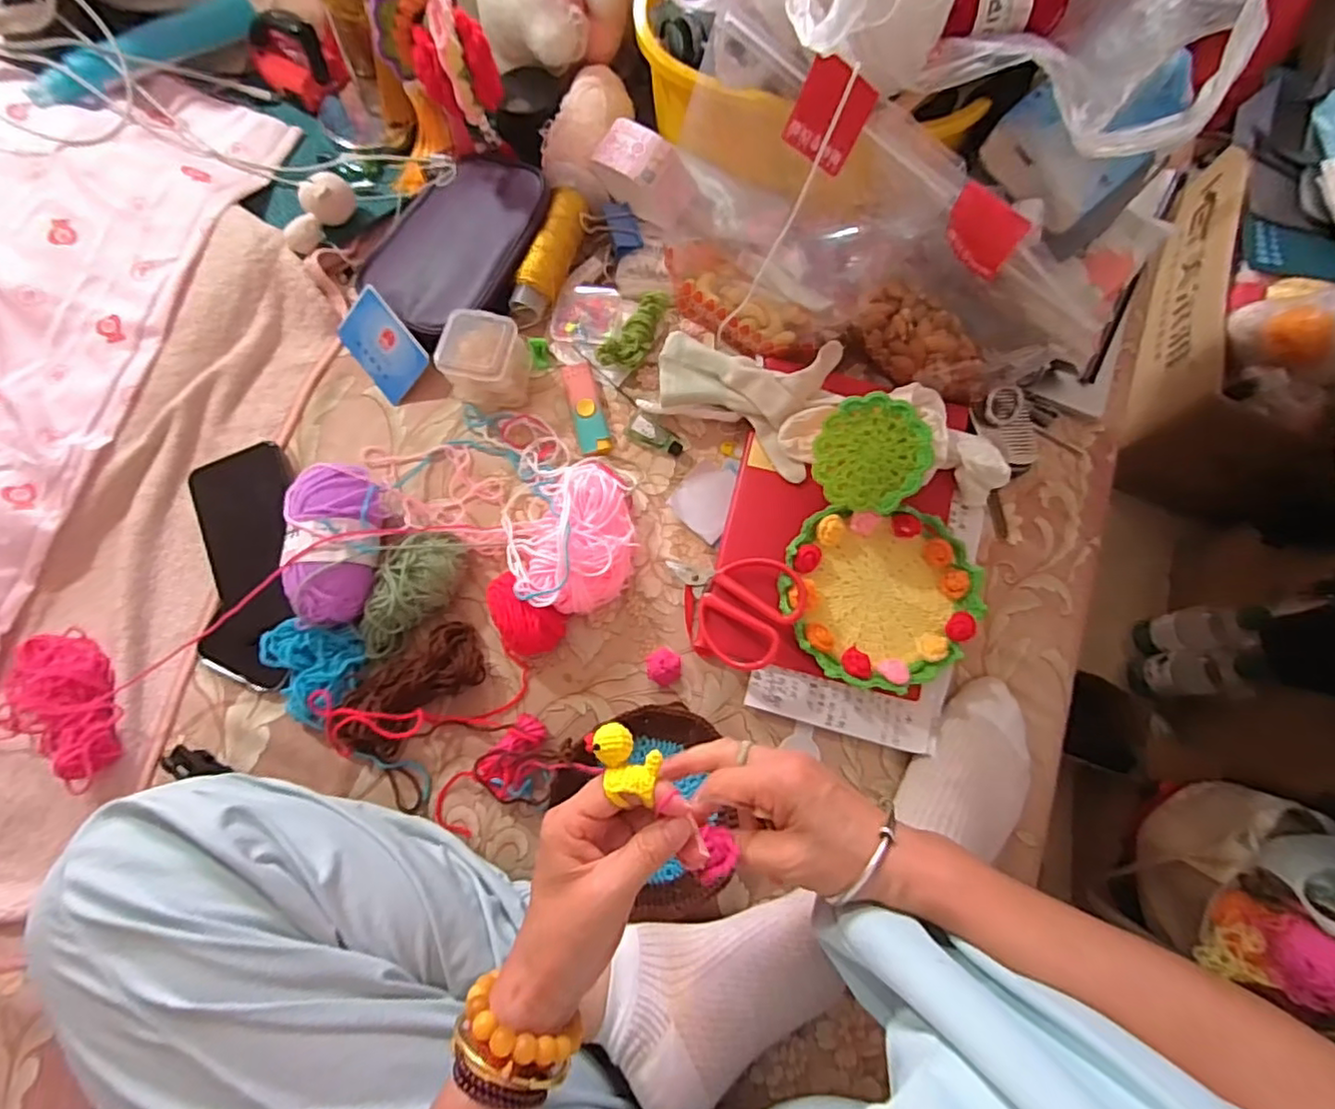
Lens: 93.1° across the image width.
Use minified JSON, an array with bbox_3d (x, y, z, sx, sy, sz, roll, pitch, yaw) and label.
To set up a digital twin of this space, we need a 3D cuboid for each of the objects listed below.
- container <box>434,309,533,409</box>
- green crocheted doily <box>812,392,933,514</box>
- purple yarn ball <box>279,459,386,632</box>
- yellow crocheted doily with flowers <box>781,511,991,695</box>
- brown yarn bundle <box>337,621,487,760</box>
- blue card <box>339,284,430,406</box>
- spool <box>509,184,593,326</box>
[{"bbox_3d":[-0.148,-0.157,0.512,0.064,0.054,0.059,5,79,-2],"label":"container"},{"bbox_3d":[0.146,-0.071,0.451,0.076,0.008,0.079,1,94,10],"label":"green crocheted doily"},{"bbox_3d":[-0.245,-0.007,0.474,0.067,0.069,0.117,-5,80,-4],"label":"purple yarn ball"},{"bbox_3d":[0.159,0.029,0.482,0.142,0.023,0.137,1,79,-4],"label":"yellow crocheted doily with flowers"},{"bbox_3d":[-0.189,0.099,0.464,0.116,0.035,0.061,-34,83,-9],"label":"brown yarn bundle"},{"bbox_3d":[-0.239,-0.175,0.528,0.086,0.005,0.057,48,112,8],"label":"blue card"},{"bbox_3d":[-0.099,-0.254,0.536,0.030,0.028,0.120,21,76,3],"label":"spool"}]

